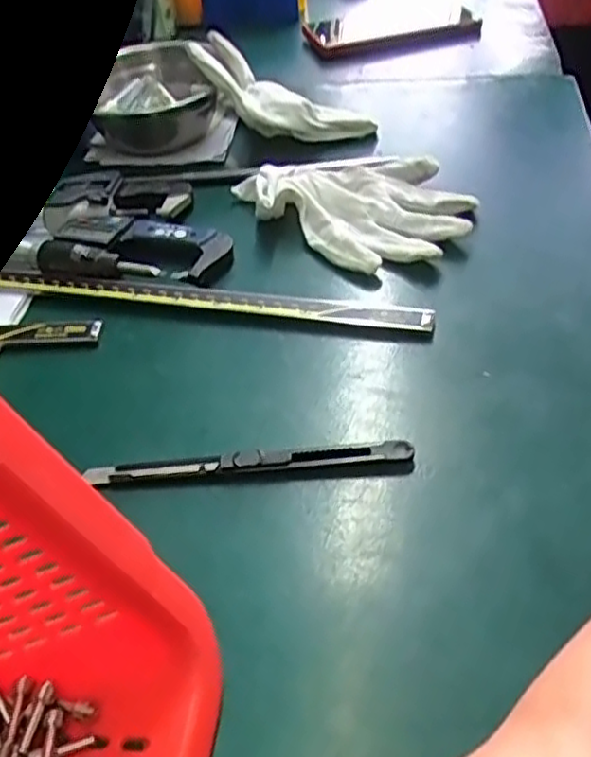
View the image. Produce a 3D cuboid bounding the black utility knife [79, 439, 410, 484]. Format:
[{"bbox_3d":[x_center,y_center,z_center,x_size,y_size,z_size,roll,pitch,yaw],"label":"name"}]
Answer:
[{"bbox_3d":[-0.022,0.038,0.329,0.146,0.006,0.013,-4,43,1],"label":"black utility knife"}]

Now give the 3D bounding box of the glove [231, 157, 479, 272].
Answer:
[{"bbox_3d":[0.036,-0.114,0.469,0.148,0.033,0.097,26,51,29],"label":"glove"}]

